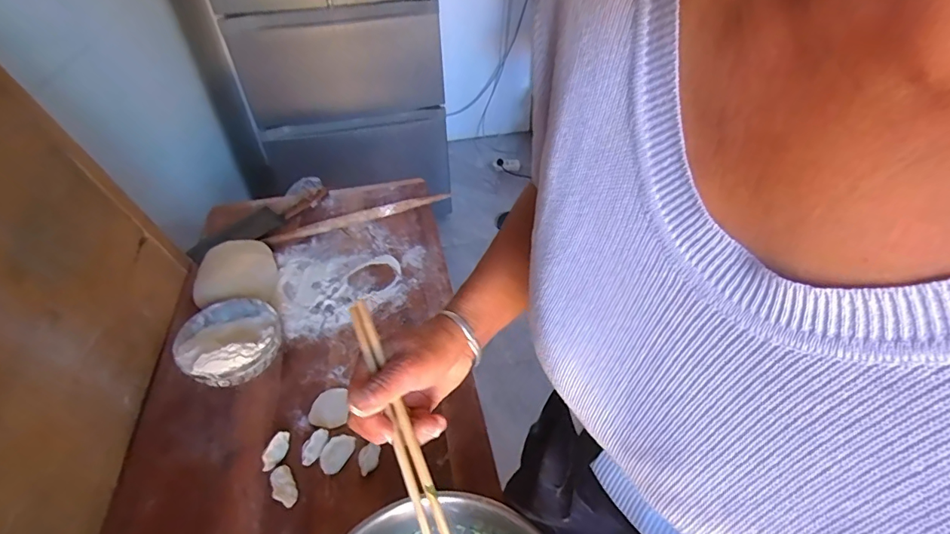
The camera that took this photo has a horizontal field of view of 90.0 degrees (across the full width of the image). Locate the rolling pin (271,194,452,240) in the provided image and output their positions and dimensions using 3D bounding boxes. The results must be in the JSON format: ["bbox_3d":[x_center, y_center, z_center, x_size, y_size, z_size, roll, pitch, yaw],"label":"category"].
[{"bbox_3d":[-0.241,-0.109,0.998,0.371,0.027,0.033,-13,45,-12],"label":"rolling pin"}]

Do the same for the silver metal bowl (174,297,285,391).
[{"bbox_3d":[-0.367,0.115,0.721,0.138,0.084,0.143,-1,44,1],"label":"silver metal bowl"}]

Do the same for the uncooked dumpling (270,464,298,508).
[{"bbox_3d":[-0.239,0.274,0.593,0.024,0.025,0.054,-24,48,-22],"label":"uncooked dumpling"}]

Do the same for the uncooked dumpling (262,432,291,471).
[{"bbox_3d":[-0.262,0.241,0.626,0.020,0.021,0.052,13,46,15],"label":"uncooked dumpling"}]

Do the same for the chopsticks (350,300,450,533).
[{"bbox_3d":[-0.048,0.144,0.351,0.018,0.015,0.255,-18,73,-17],"label":"chopsticks"}]

